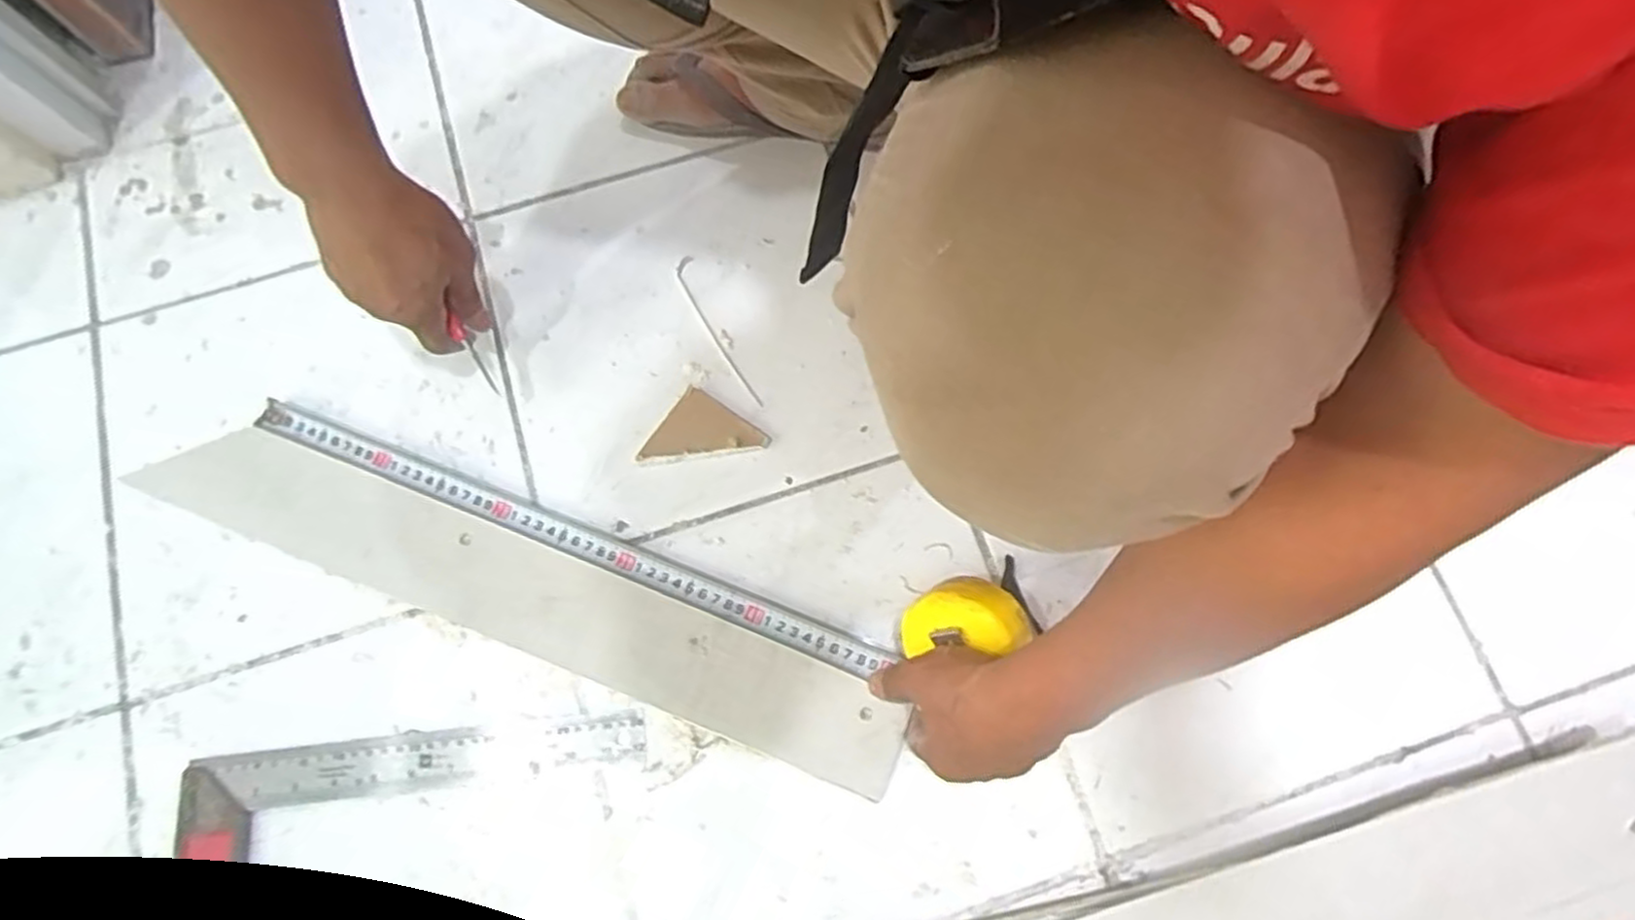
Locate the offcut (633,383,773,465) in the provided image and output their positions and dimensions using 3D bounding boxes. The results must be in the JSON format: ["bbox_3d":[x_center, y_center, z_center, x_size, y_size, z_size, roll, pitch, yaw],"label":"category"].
[{"bbox_3d":[-0.084,-0.011,0.559,0.074,0.014,0.066,30,77,9],"label":"offcut"}]

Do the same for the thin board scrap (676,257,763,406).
[{"bbox_3d":[-0.078,-0.099,0.587,0.015,0.004,0.137,-27,76,-6],"label":"thin board scrap"}]

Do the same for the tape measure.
[{"bbox_3d":[-0.136,0.051,0.523,0.537,0.071,0.072,15,75,11],"label":"tape measure"}]

